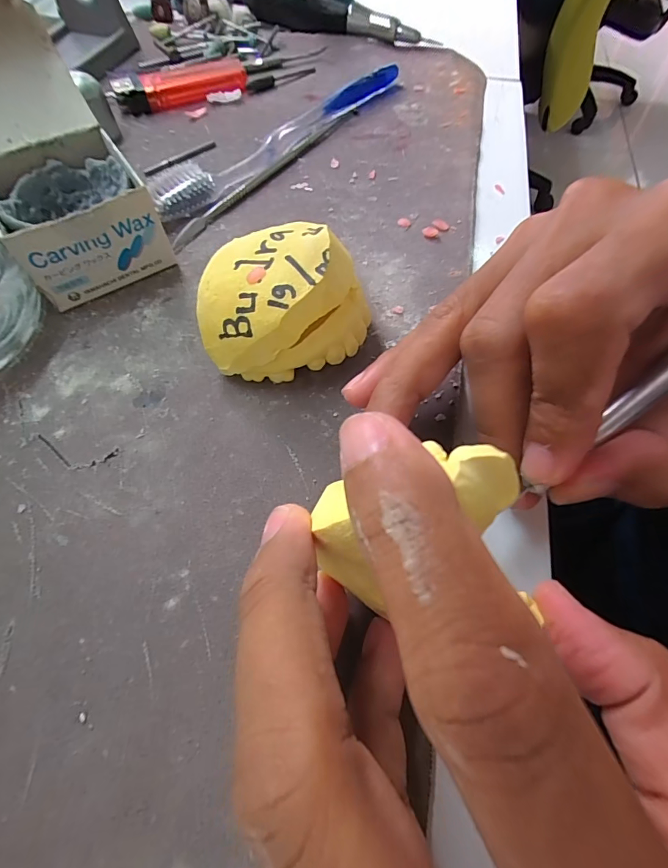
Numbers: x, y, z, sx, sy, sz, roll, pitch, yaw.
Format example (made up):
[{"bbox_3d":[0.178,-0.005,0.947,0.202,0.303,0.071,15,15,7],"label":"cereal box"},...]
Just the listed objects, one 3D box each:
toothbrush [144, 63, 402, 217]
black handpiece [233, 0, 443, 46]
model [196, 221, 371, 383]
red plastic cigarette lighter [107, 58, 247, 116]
[{"bbox_3d":[-0.022,-0.166,0.229,0.020,0.013,0.182,38,68,19],"label":"toothbrush"},{"bbox_3d":[-0.004,-0.298,0.293,0.147,0.024,0.025,20,63,11],"label":"black handpiece"},{"bbox_3d":[-0.020,-0.048,0.152,0.059,0.036,0.055,-20,64,-11],"label":"model"},{"bbox_3d":[-0.093,-0.214,0.254,0.081,0.013,0.022,-23,63,-12],"label":"red plastic cigarette lighter"}]

